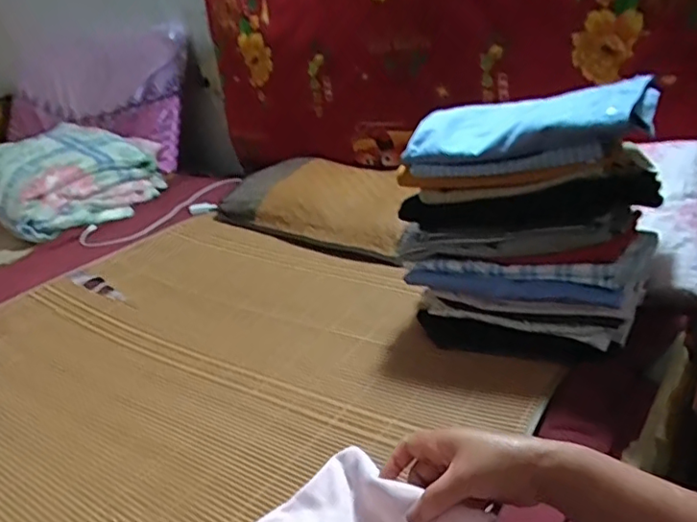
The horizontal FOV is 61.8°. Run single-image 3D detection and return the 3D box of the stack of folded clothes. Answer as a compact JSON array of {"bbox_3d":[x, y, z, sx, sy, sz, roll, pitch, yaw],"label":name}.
[{"bbox_3d":[0.240,-0.048,0.808,0.323,0.326,0.176,7,28,29],"label":"stack of folded clothes"}]

